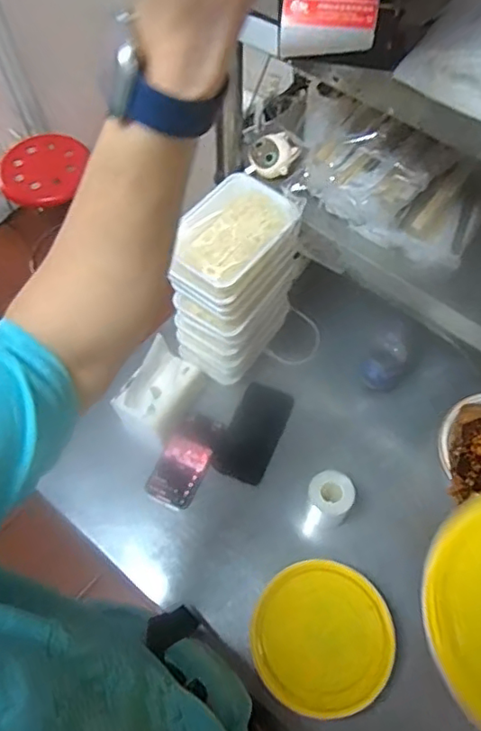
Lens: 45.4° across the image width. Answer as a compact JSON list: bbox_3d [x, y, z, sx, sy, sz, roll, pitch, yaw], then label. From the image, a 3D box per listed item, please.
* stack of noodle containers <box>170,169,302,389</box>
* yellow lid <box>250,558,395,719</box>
[{"bbox_3d":[-0.013,-0.114,0.820,0.119,0.247,0.168,36,69,19],"label":"stack of noodle containers"},{"bbox_3d":[0.097,0.325,0.692,0.162,0.017,0.166,-6,68,15],"label":"yellow lid"}]

